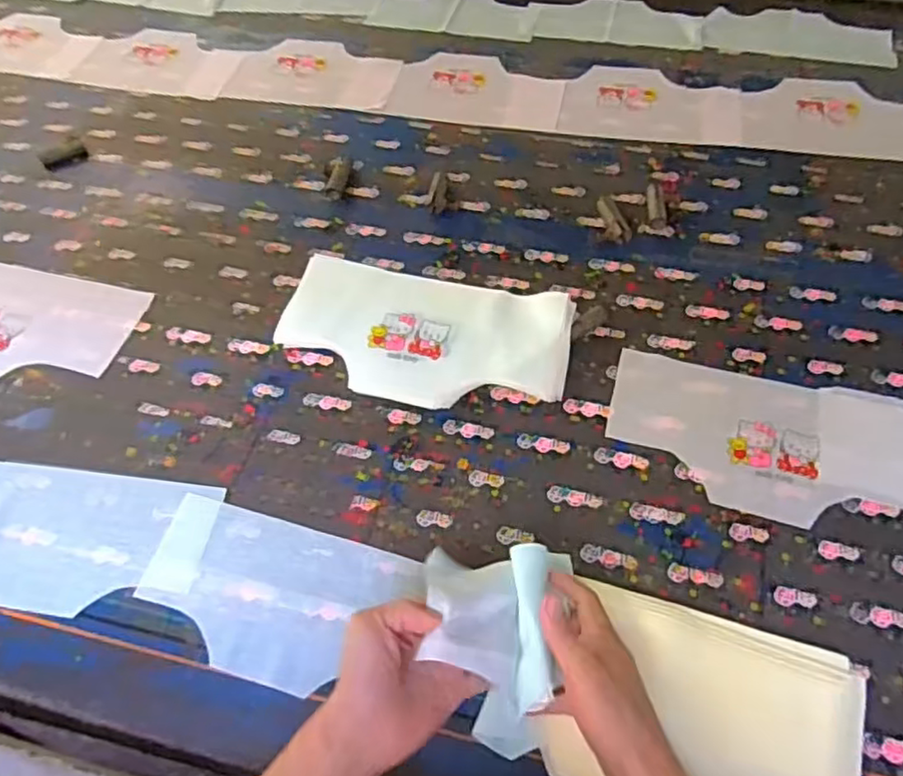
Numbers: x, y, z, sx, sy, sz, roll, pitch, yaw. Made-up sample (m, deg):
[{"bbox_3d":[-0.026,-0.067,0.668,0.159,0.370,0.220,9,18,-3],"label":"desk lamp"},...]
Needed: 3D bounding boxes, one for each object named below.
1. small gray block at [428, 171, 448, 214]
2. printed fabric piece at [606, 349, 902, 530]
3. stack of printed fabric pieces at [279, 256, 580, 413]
[{"bbox_3d":[-0.017,-0.246,0.832,0.024,0.018,0.058,4,72,8],"label":"small gray block"},{"bbox_3d":[0.307,0.053,0.632,0.295,0.008,0.152,11,59,11],"label":"printed fabric piece"},{"bbox_3d":[-0.035,-0.058,0.709,0.314,0.031,0.155,13,58,11],"label":"stack of printed fabric pieces"}]

